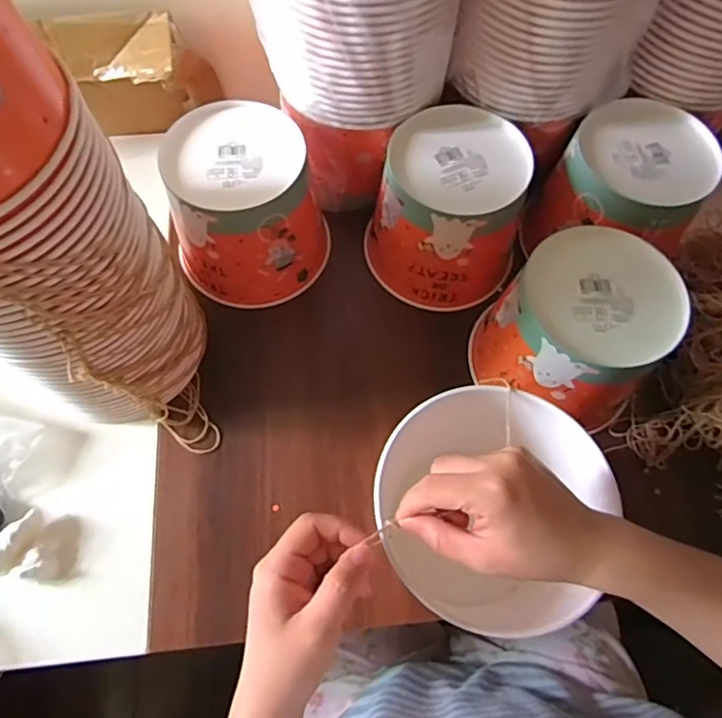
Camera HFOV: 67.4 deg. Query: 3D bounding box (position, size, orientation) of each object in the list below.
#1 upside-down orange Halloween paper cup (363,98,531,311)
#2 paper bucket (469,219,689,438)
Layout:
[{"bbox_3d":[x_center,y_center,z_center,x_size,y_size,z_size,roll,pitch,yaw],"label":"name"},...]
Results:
[{"bbox_3d":[0.085,-0.148,0.543,0.144,0.134,0.149,14,67,5],"label":"upside-down orange Halloween paper cup"},{"bbox_3d":[0.183,-0.026,0.486,0.137,0.131,0.135,0,67,-1],"label":"paper bucket"}]

